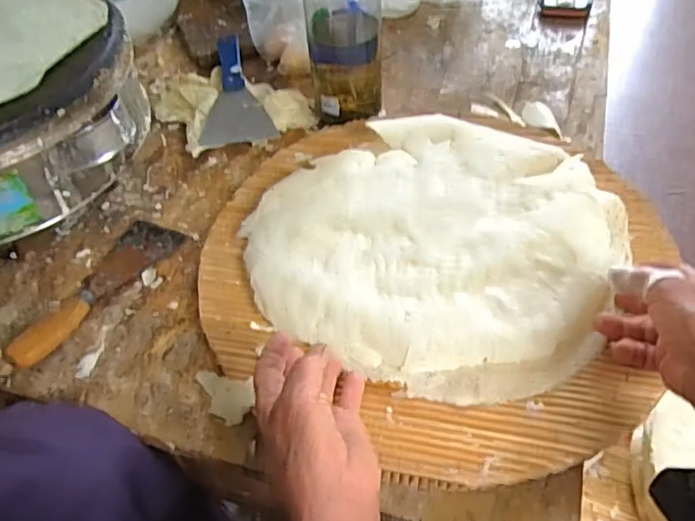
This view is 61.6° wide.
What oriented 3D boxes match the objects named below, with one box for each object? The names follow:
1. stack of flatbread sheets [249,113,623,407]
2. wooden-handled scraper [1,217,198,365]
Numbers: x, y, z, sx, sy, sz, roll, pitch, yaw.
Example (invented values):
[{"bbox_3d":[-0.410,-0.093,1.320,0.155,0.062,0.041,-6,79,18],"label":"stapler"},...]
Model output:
[{"bbox_3d":[0.083,-0.031,0.565,0.329,0.033,0.319,25,54,22],"label":"stack of flatbread sheets"},{"bbox_3d":[-0.249,0.021,0.570,0.062,0.027,0.194,23,54,21],"label":"wooden-handled scraper"}]

